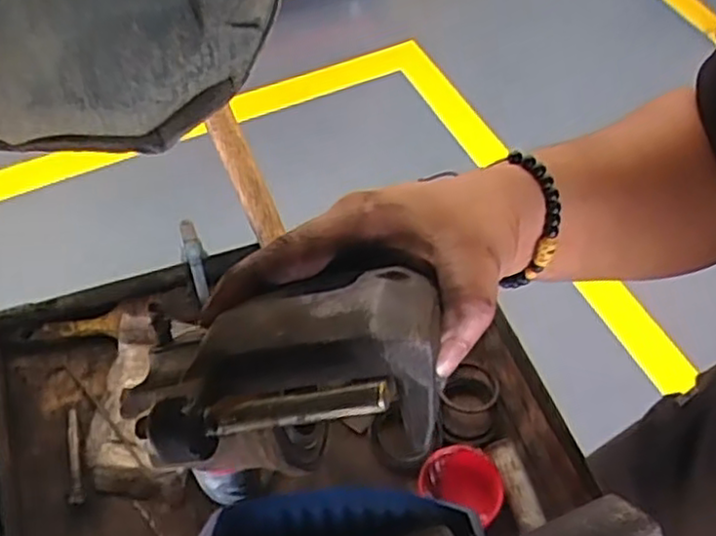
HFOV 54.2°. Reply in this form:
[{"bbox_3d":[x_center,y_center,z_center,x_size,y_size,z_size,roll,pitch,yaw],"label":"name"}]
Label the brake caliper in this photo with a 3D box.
[{"bbox_3d":[-0.026,0.034,0.254,0.116,0.050,0.087,-7,57,-8],"label":"brake caliper"}]

